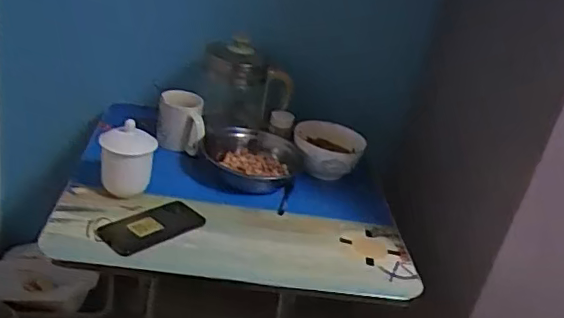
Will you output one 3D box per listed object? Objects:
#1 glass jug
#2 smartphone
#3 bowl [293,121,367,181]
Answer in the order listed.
[{"bbox_3d":[-0.088,-0.144,1.162,0.173,0.205,0.140,-1,29,-25],"label":"glass jug"},{"bbox_3d":[-0.193,0.103,0.883,0.154,0.013,0.082,-14,36,-42],"label":"smartphone"},{"bbox_3d":[0.088,-0.018,1.141,0.133,0.072,0.133,10,26,-5],"label":"bowl"}]

